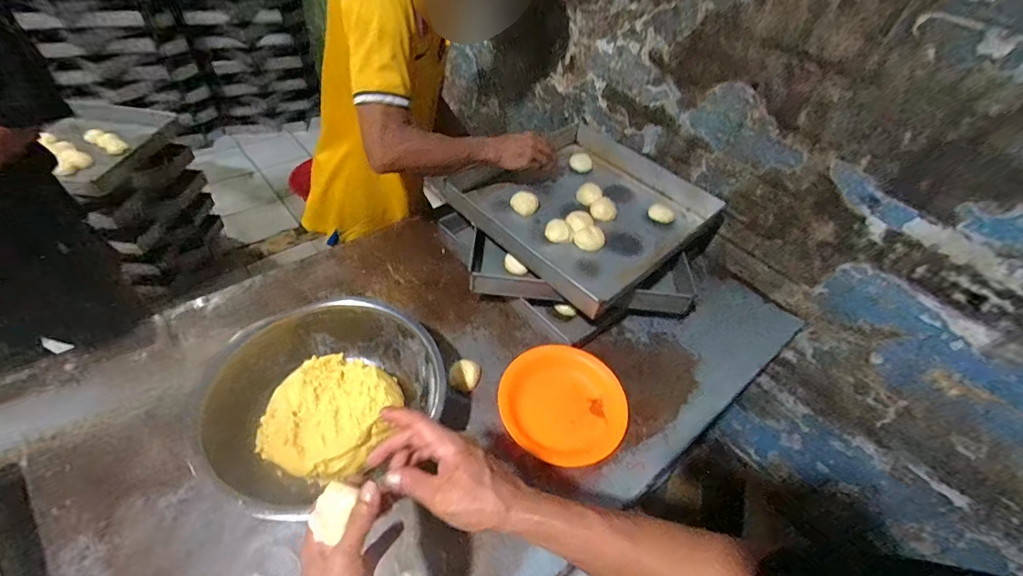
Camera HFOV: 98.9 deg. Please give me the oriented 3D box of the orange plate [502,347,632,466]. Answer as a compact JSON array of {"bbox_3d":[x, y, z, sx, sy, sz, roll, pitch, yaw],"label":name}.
[{"bbox_3d":[0.096,0.206,0.788,0.230,0.020,0.208,-7,66,-20],"label":"orange plate"}]

